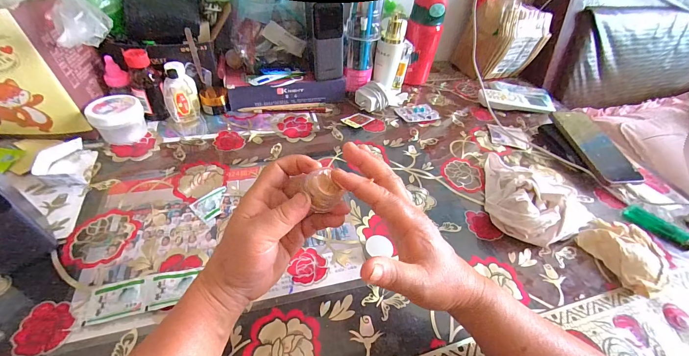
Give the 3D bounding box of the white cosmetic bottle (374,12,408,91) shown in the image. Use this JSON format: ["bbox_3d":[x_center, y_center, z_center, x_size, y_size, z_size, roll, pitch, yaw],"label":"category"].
[{"bbox_3d":[0.086,-0.236,0.585,0.050,0.141,0.050,13,46,5],"label":"white cosmetic bottle"}]

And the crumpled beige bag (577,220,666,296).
[{"bbox_3d":[0.371,0.095,0.390,0.086,0.028,0.092,-14,50,-20],"label":"crumpled beige bag"}]

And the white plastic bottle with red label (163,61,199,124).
[{"bbox_3d":[-0.266,-0.137,0.483,0.047,0.088,0.040,-17,51,-22],"label":"white plastic bottle with red label"}]

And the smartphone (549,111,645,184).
[{"bbox_3d":[0.442,-0.062,0.528,0.083,0.012,0.170,-8,56,-9],"label":"smartphone"}]

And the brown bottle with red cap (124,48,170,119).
[{"bbox_3d":[-0.308,-0.140,0.465,0.042,0.106,0.039,-22,53,-26],"label":"brown bottle with red cap"}]

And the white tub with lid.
[{"bbox_3d":[-0.338,-0.088,0.448,0.066,0.054,0.060,4,46,-4],"label":"white tub with lid"}]

